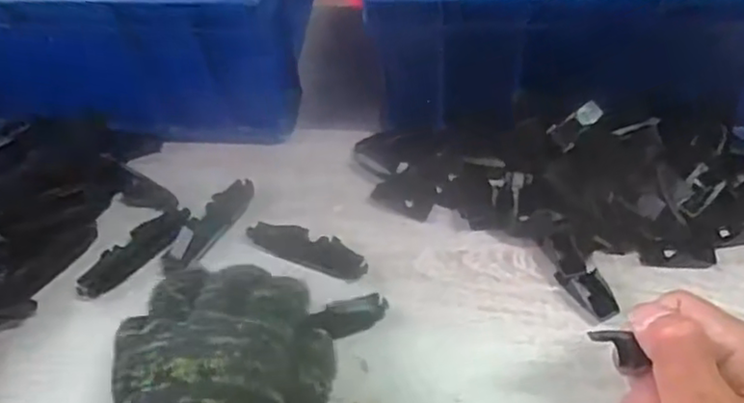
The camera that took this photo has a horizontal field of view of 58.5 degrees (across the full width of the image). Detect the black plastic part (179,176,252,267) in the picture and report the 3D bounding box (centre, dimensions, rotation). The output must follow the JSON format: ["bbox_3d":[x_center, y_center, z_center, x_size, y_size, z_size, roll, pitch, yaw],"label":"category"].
[{"bbox_3d":[-0.102,0.011,0.436,0.023,0.006,0.072,20,56,19],"label":"black plastic part"}]

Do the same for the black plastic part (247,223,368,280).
[{"bbox_3d":[-0.041,0.029,0.421,0.080,0.005,0.024,14,55,16],"label":"black plastic part"}]

